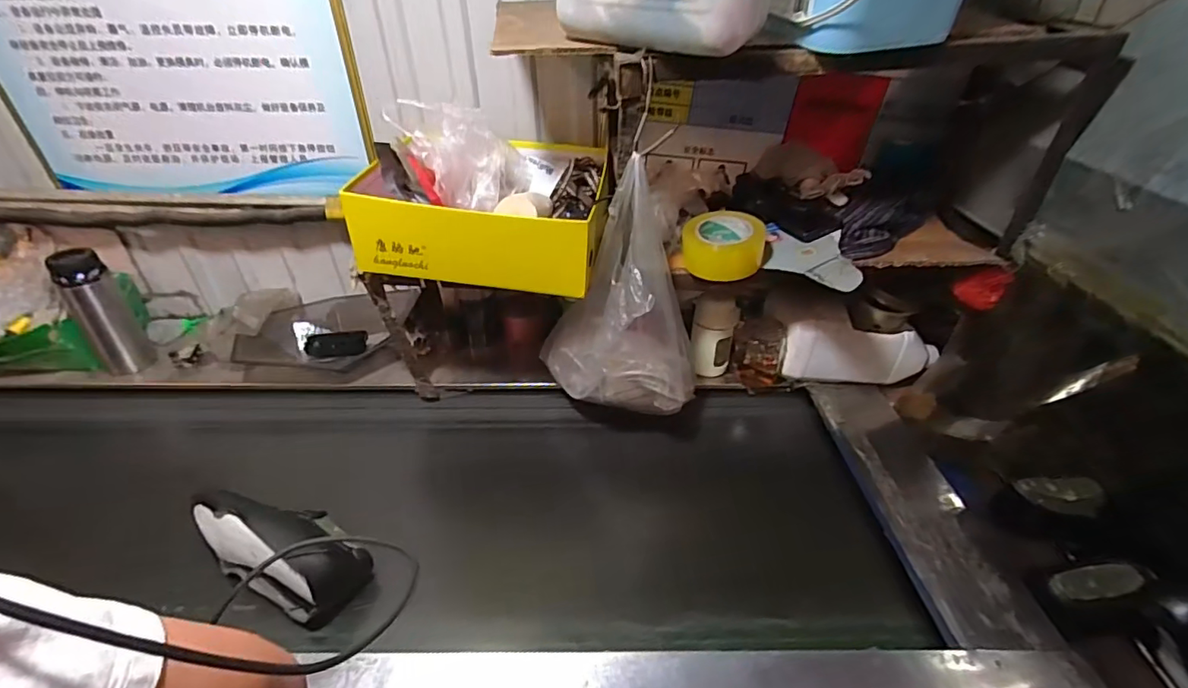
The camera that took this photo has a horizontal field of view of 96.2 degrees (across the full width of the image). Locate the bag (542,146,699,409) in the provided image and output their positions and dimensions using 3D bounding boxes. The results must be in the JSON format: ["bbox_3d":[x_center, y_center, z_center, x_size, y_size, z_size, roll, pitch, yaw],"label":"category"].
[{"bbox_3d":[0.049,-0.071,0.803,0.151,0.340,0.231,-27,44,-32],"label":"bag"}]

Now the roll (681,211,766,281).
[{"bbox_3d":[0.197,-0.152,0.814,0.122,0.064,0.106,9,37,11],"label":"roll"}]

